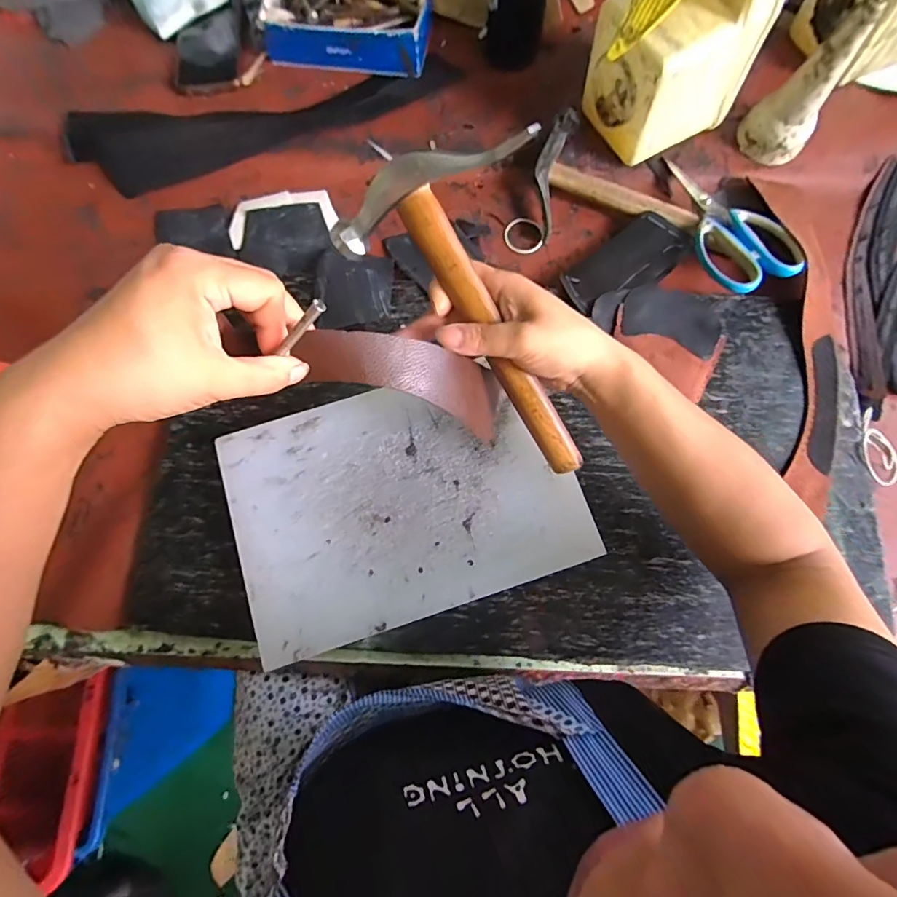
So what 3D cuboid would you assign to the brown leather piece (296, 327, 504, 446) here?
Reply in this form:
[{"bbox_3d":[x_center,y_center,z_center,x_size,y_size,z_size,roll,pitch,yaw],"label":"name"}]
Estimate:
[{"bbox_3d":[-0.018,-0.046,0.314,0.154,0.030,0.046,14,73,-35],"label":"brown leather piece"}]

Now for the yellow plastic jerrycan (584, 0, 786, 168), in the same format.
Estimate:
[{"bbox_3d":[0.216,-0.397,0.444,0.135,0.197,0.103,-27,77,-5],"label":"yellow plastic jerrycan"}]

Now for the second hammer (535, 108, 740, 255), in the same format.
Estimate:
[{"bbox_3d":[0.201,-0.283,0.513,0.210,0.032,0.133,11,76,4],"label":"second hammer"}]

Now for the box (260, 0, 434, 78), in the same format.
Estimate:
[{"bbox_3d":[-0.116,-0.503,0.558,0.186,0.045,0.107,8,76,3],"label":"box"}]

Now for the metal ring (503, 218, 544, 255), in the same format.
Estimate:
[{"bbox_3d":[0.084,-0.237,0.529,0.042,0.005,0.049,-11,76,-1],"label":"metal ring"}]

